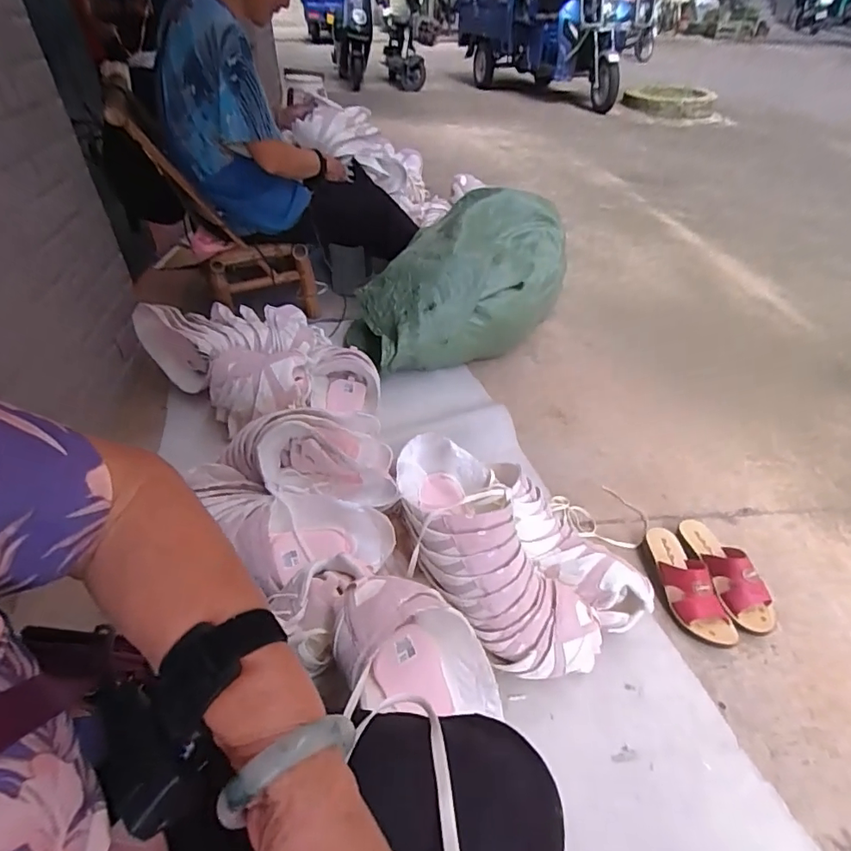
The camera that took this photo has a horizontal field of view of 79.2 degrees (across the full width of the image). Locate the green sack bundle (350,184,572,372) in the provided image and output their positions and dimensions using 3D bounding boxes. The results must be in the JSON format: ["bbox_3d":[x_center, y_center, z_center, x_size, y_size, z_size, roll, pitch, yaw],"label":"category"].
[{"bbox_3d":[0.108,-0.411,1.489,0.442,0.325,0.717,34,49,29],"label":"green sack bundle"}]

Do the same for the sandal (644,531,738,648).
[{"bbox_3d":[0.463,0.273,0.919,0.088,0.083,0.226,-4,42,-10],"label":"sandal"}]

